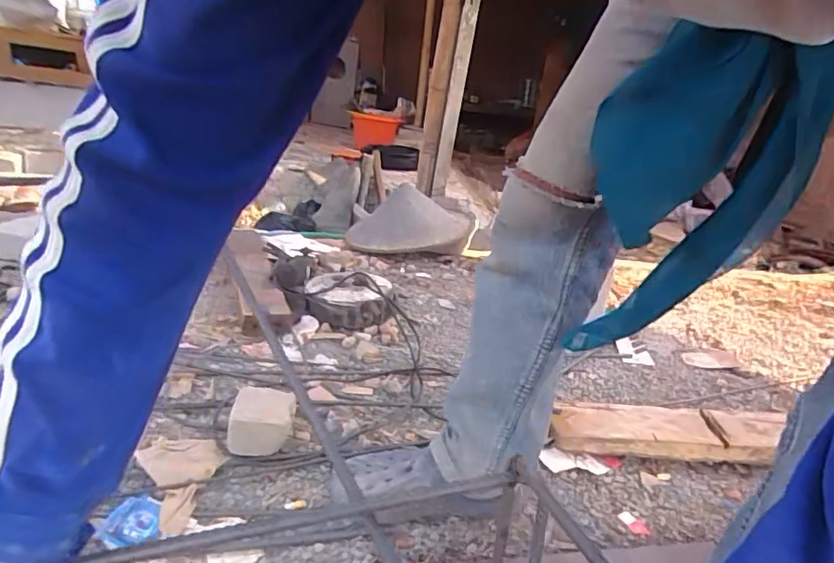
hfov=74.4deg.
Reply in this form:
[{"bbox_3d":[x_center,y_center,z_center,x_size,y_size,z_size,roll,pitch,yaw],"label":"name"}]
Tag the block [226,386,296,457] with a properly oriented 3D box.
[{"bbox_3d":[-0.227,0.213,0.811,0.084,0.075,0.078,7,21,-2],"label":"block"}]

